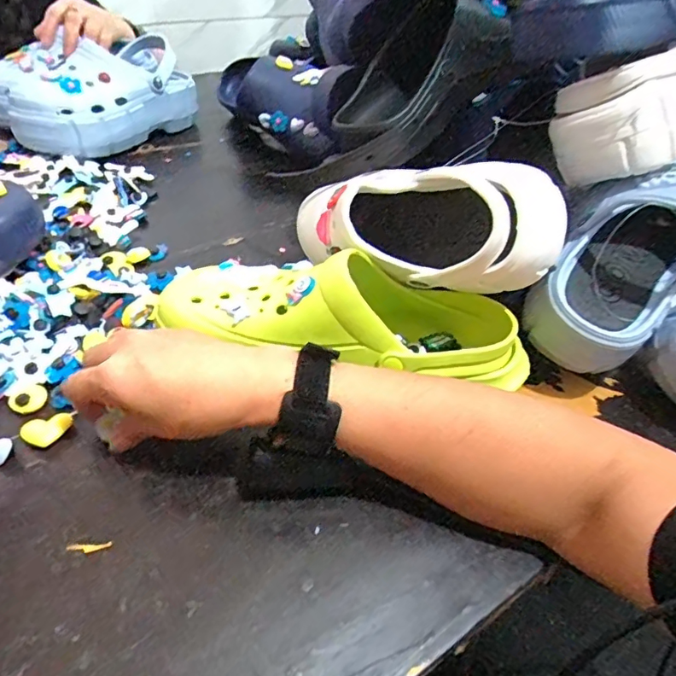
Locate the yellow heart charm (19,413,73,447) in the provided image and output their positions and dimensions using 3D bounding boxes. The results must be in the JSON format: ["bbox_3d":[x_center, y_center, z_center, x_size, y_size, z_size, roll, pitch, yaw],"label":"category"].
[{"bbox_3d":[-0.208,0.067,0.368,0.033,0.009,0.022,-11,46,-18],"label":"yellow heart charm"}]

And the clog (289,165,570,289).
[{"bbox_3d":[0.053,-0.098,0.426,0.242,0.086,0.092,12,40,33],"label":"clog"}]

